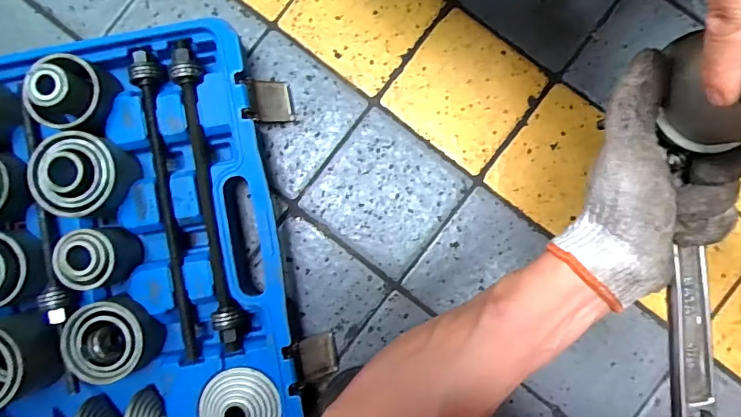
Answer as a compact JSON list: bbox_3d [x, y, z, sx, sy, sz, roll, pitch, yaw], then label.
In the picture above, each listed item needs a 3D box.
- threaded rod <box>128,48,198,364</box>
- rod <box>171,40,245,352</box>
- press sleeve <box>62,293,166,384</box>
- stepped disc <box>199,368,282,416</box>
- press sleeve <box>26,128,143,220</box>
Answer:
[{"bbox_3d":[-0.227,-0.003,0.504,0.024,0.023,0.346,-9,88,-3],"label":"threaded rod"},{"bbox_3d":[-0.181,-0.016,0.496,0.030,0.027,0.344,-11,88,-3],"label":"rod"},{"bbox_3d":[-0.275,0.143,0.485,0.082,0.058,0.086,0,87,-3],"label":"press sleeve"},{"bbox_3d":[-0.141,0.218,0.481,0.085,0.027,0.079,0,87,-3],"label":"stepped disc"},{"bbox_3d":[-0.309,-0.036,0.481,0.096,0.072,0.089,4,87,-2],"label":"press sleeve"}]

